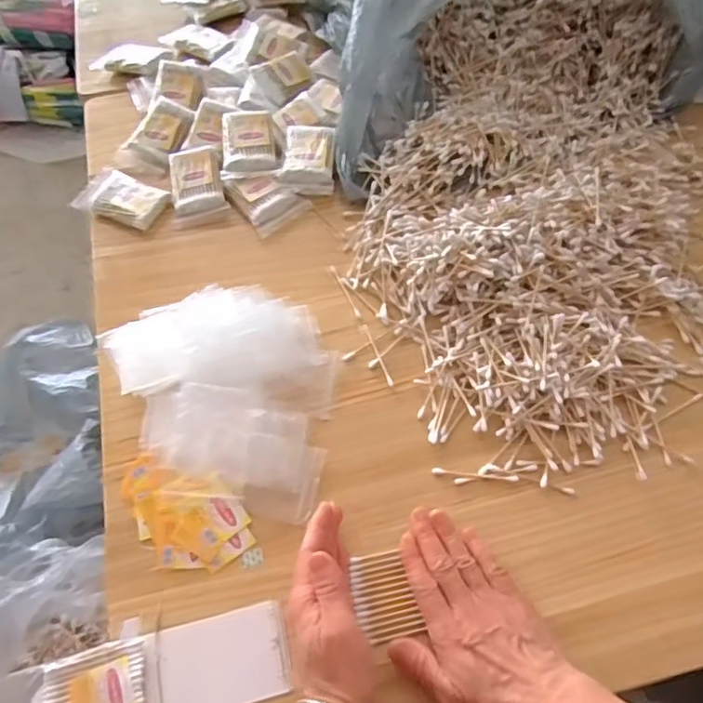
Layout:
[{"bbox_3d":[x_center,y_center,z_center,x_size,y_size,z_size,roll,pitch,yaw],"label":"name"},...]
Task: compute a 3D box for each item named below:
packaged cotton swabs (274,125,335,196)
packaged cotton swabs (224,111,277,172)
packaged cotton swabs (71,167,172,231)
[{"bbox_3d":[-0.045,-0.205,0.641,0.057,0.019,0.080,4,63,5],"label":"packaged cotton swabs"},{"bbox_3d":[-0.110,-0.225,0.644,0.055,0.014,0.073,-6,82,4],"label":"packaged cotton swabs"},{"bbox_3d":[-0.243,-0.162,0.636,0.093,0.015,0.056,21,66,14],"label":"packaged cotton swabs"}]

